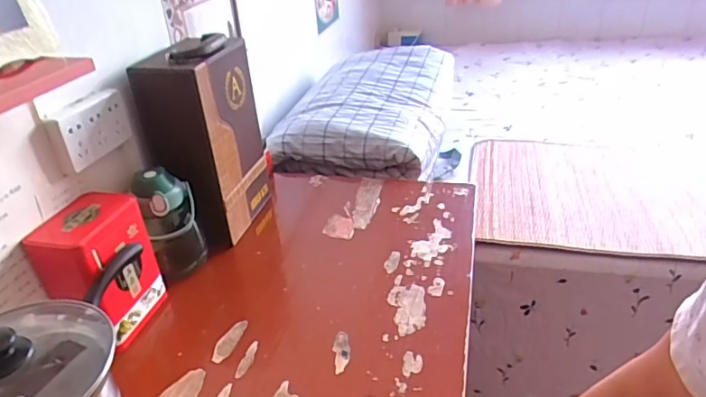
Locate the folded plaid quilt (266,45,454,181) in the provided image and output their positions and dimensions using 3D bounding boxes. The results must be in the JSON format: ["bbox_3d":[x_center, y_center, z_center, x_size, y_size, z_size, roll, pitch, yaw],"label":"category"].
[{"bbox_3d":[0.061,-0.268,1.485,0.403,0.169,0.647,4,32,16],"label":"folded plaid quilt"}]

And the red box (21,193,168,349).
[{"bbox_3d":[-0.377,0.110,0.780,0.100,0.194,0.141,1,31,11],"label":"red box"}]

